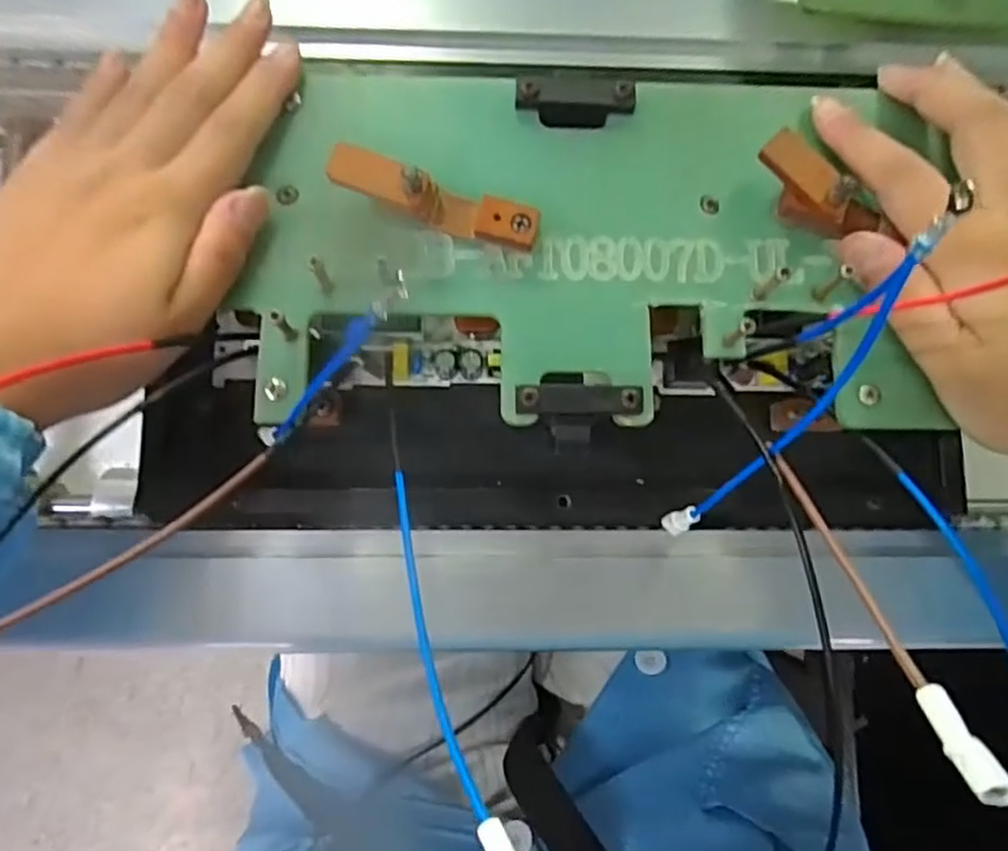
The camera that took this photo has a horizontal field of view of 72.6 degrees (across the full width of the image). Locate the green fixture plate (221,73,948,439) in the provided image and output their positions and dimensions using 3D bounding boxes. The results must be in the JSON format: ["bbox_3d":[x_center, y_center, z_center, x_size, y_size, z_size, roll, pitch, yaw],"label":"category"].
[{"bbox_3d":[0.030,-0.068,0.251,0.236,0.027,0.135,-1,84,-5],"label":"green fixture plate"}]

